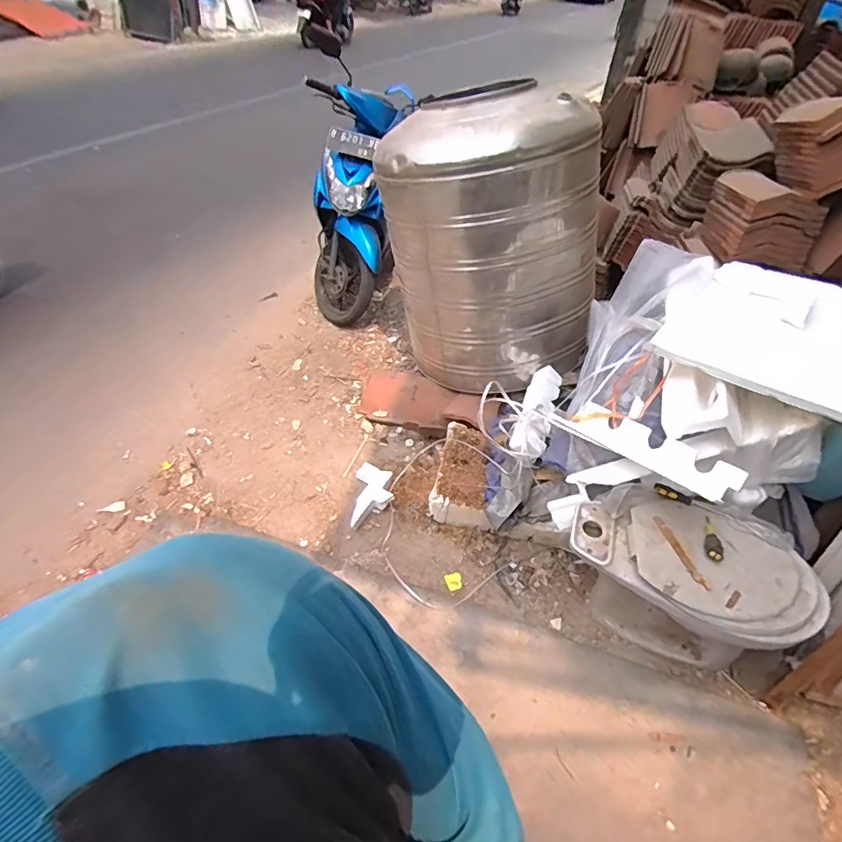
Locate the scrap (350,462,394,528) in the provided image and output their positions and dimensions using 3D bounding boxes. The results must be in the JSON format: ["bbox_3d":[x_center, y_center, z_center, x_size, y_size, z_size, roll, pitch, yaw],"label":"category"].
[{"bbox_3d":[-0.180,0.271,1.795,0.146,0.052,0.261,2,50,-3],"label":"scrap"}]

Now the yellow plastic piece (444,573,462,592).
[{"bbox_3d":[0.111,0.537,1.588,0.056,0.006,0.058,-15,53,-17],"label":"yellow plastic piece"}]

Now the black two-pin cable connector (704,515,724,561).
[{"bbox_3d":[0.755,0.300,1.228,0.039,0.022,0.131,17,51,9],"label":"black two-pin cable connector"}]

